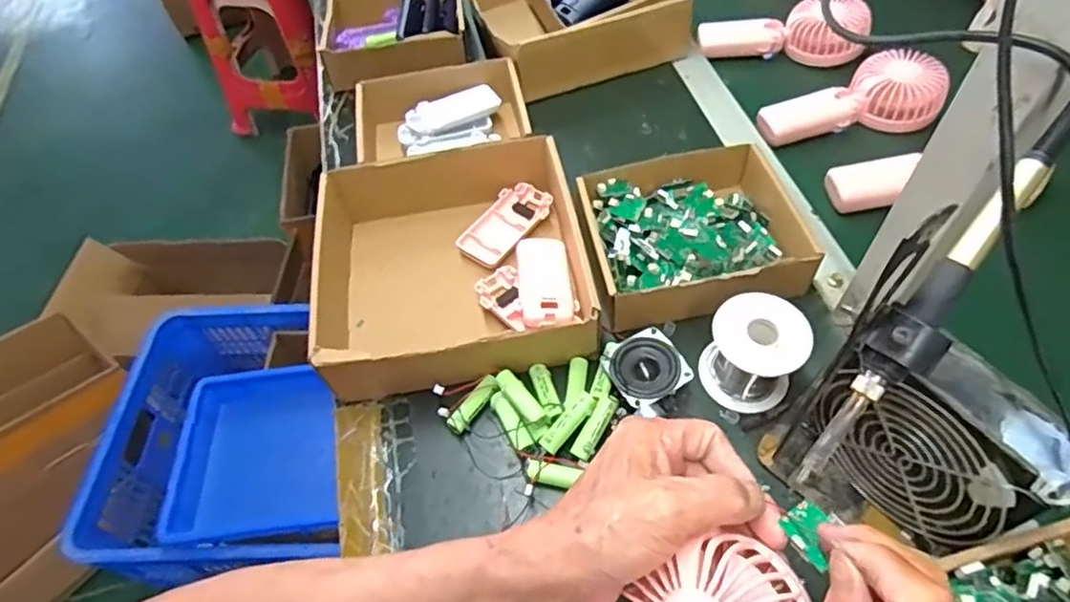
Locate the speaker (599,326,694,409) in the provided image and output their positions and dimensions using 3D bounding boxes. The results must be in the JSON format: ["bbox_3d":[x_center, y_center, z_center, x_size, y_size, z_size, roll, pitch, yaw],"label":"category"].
[{"bbox_3d":[0.081,0.050,0.475,0.051,0.020,0.059,-26,56,-13],"label":"speaker"}]

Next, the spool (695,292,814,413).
[{"bbox_3d":[0.158,0.040,0.458,0.065,0.075,0.055,23,59,20],"label":"spool"}]

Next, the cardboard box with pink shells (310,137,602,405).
[{"bbox_3d":[-0.070,-0.035,0.536,0.208,0.063,0.215,-10,54,-2],"label":"cardboard box with pink shells"}]

